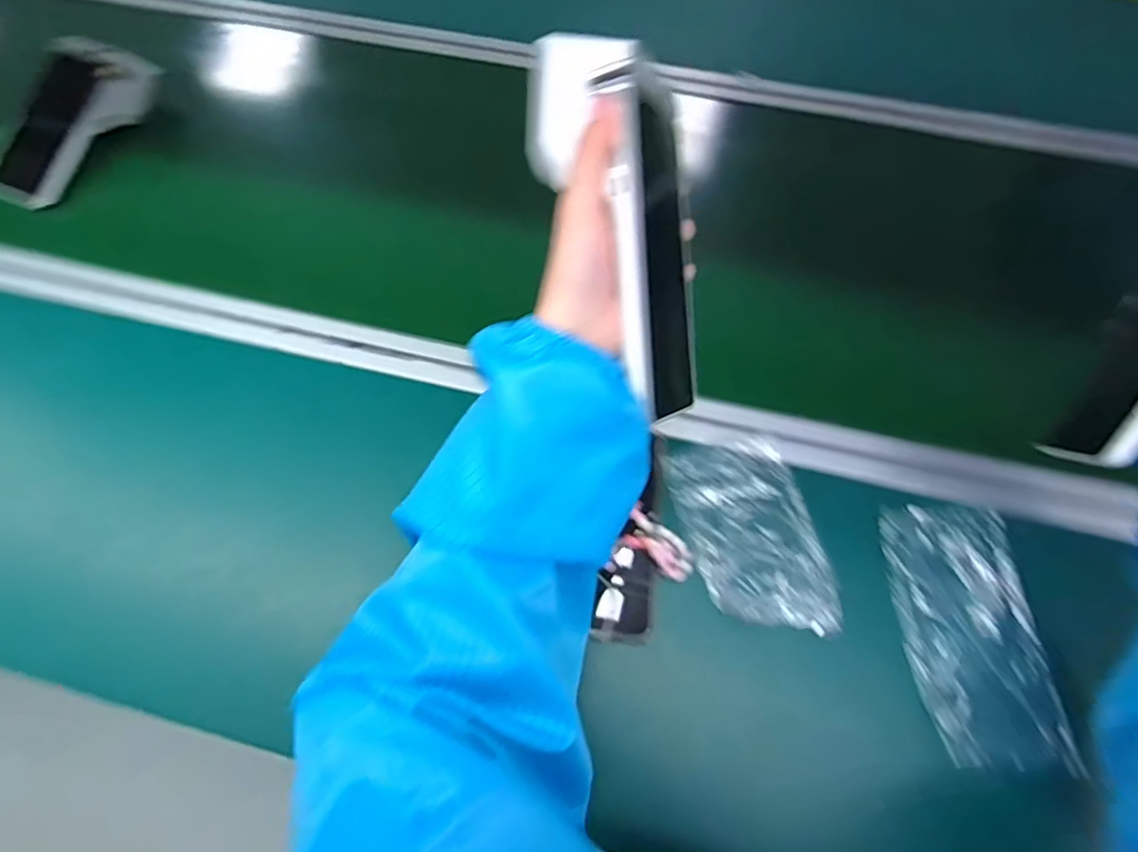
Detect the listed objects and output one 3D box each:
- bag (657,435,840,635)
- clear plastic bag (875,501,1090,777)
[{"bbox_3d":[0.140,0.085,0.443,0.097,0.010,0.151,-13,66,-6],"label":"bag"},{"bbox_3d":[0.289,0.145,0.413,0.094,0.010,0.175,-3,66,-2],"label":"clear plastic bag"}]

